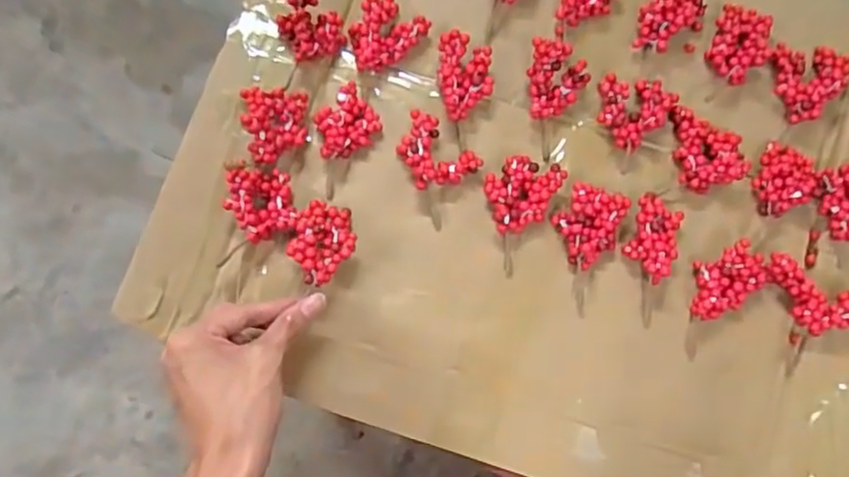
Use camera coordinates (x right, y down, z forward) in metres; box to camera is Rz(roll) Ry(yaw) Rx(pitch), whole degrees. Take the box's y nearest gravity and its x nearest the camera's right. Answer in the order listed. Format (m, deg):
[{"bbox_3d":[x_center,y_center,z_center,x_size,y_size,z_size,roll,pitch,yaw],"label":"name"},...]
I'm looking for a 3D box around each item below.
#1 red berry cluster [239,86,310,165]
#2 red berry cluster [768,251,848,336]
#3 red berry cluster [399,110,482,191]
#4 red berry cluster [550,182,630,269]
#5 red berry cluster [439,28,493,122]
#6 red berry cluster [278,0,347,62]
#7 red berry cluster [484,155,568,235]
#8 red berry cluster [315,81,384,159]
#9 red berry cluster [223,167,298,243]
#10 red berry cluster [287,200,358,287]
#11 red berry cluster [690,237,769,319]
[{"bbox_3d":[-0.112,-0.085,0.498,0.043,0.029,0.058,1,77,-1],"label":"red berry cluster"},{"bbox_3d":[0.286,0.044,0.483,0.078,0.022,0.045,22,78,3],"label":"red berry cluster"},{"bbox_3d":[0.006,-0.061,0.507,0.064,0.020,0.050,36,79,6],"label":"red berry cluster"},{"bbox_3d":[0.122,-0.011,0.500,0.046,0.014,0.061,34,79,6],"label":"red berry cluster"},{"bbox_3d":[0.032,-0.125,0.519,0.040,0.016,0.069,1,77,-1],"label":"red berry cluster"},{"bbox_3d":[-0.089,-0.170,0.513,0.047,0.030,0.055,-18,79,-5],"label":"red berry cluster"},{"bbox_3d":[0.071,-0.035,0.504,0.047,0.017,0.061,41,80,7],"label":"red berry cluster"},{"bbox_3d":[-0.061,-0.087,0.513,0.053,0.016,0.043,-40,81,-9],"label":"red berry cluster"},{"bbox_3d":[-0.120,-0.026,0.493,0.046,0.021,0.052,-13,78,-4],"label":"red berry cluster"},{"bbox_3d":[-0.073,0.004,0.485,0.044,0.016,0.060,16,78,2],"label":"red berry cluster"},{"bbox_3d":[0.221,0.031,0.491,0.061,0.019,0.041,-24,79,-7],"label":"red berry cluster"}]

